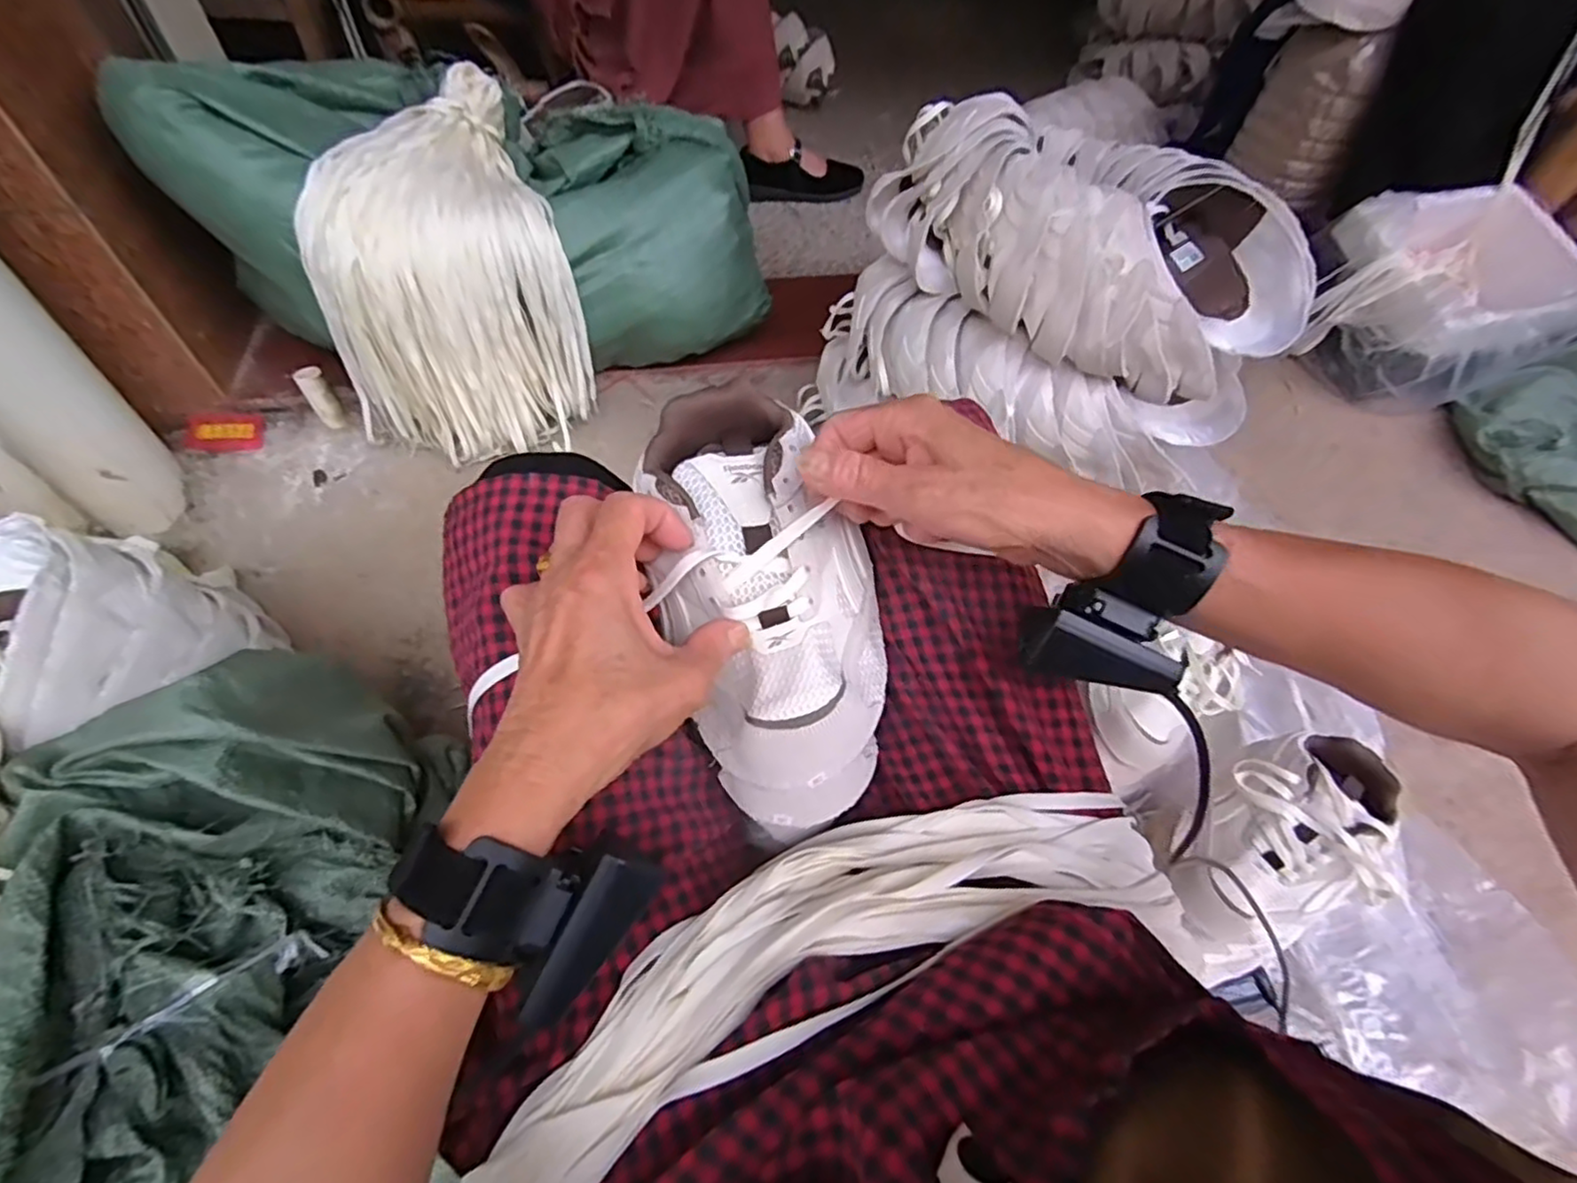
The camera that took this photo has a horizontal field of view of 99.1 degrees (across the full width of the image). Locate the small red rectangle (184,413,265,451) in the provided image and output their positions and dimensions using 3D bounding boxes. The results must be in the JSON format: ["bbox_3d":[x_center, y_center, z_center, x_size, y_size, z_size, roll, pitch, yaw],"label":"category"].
[{"bbox_3d":[-0.744,-0.208,0.885,0.098,0.012,0.050,-8,79,-8],"label":"small red rectangle"}]

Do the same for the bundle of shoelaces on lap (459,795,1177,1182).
[{"bbox_3d":[0.021,0.168,0.311,0.358,0.077,0.096,-22,60,-15],"label":"bundle of shoelaces on lap"}]

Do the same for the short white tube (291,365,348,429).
[{"bbox_3d":[-0.612,-0.253,0.883,0.031,0.078,0.022,-33,37,-24],"label":"short white tube"}]

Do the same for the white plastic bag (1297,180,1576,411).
[{"bbox_3d":[0.997,-0.456,1.037,0.338,0.192,0.283,-16,59,-15],"label":"white plastic bag"}]

